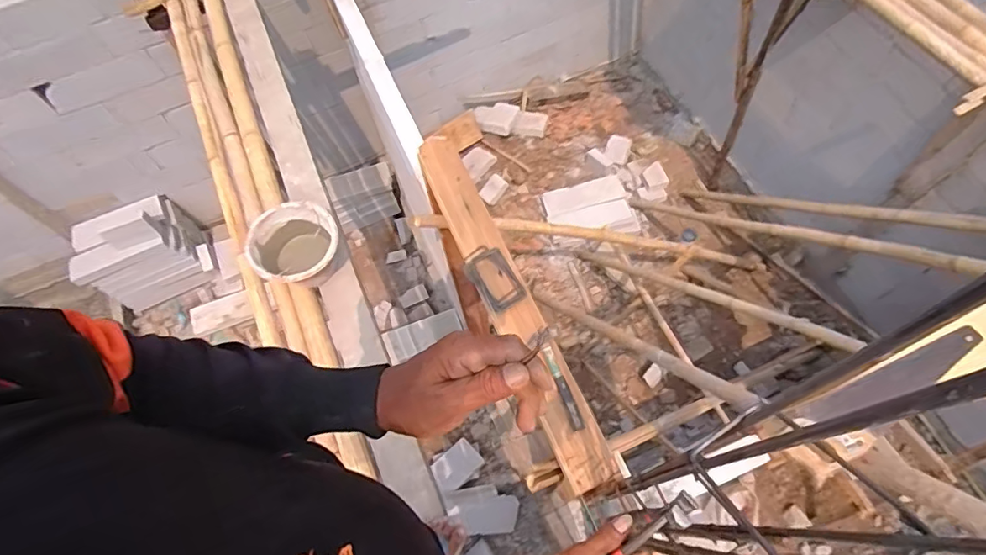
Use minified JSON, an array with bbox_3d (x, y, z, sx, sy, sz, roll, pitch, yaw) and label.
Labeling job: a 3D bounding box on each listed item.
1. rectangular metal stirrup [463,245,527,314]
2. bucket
[{"bbox_3d":[0.001,0.003,1.253,0.101,0.026,0.164,-36,81,11],"label":"rectangular metal stirrup"},{"bbox_3d":[-0.580,-0.085,1.555,0.254,0.157,0.249,-1,65,3],"label":"bucket"}]

